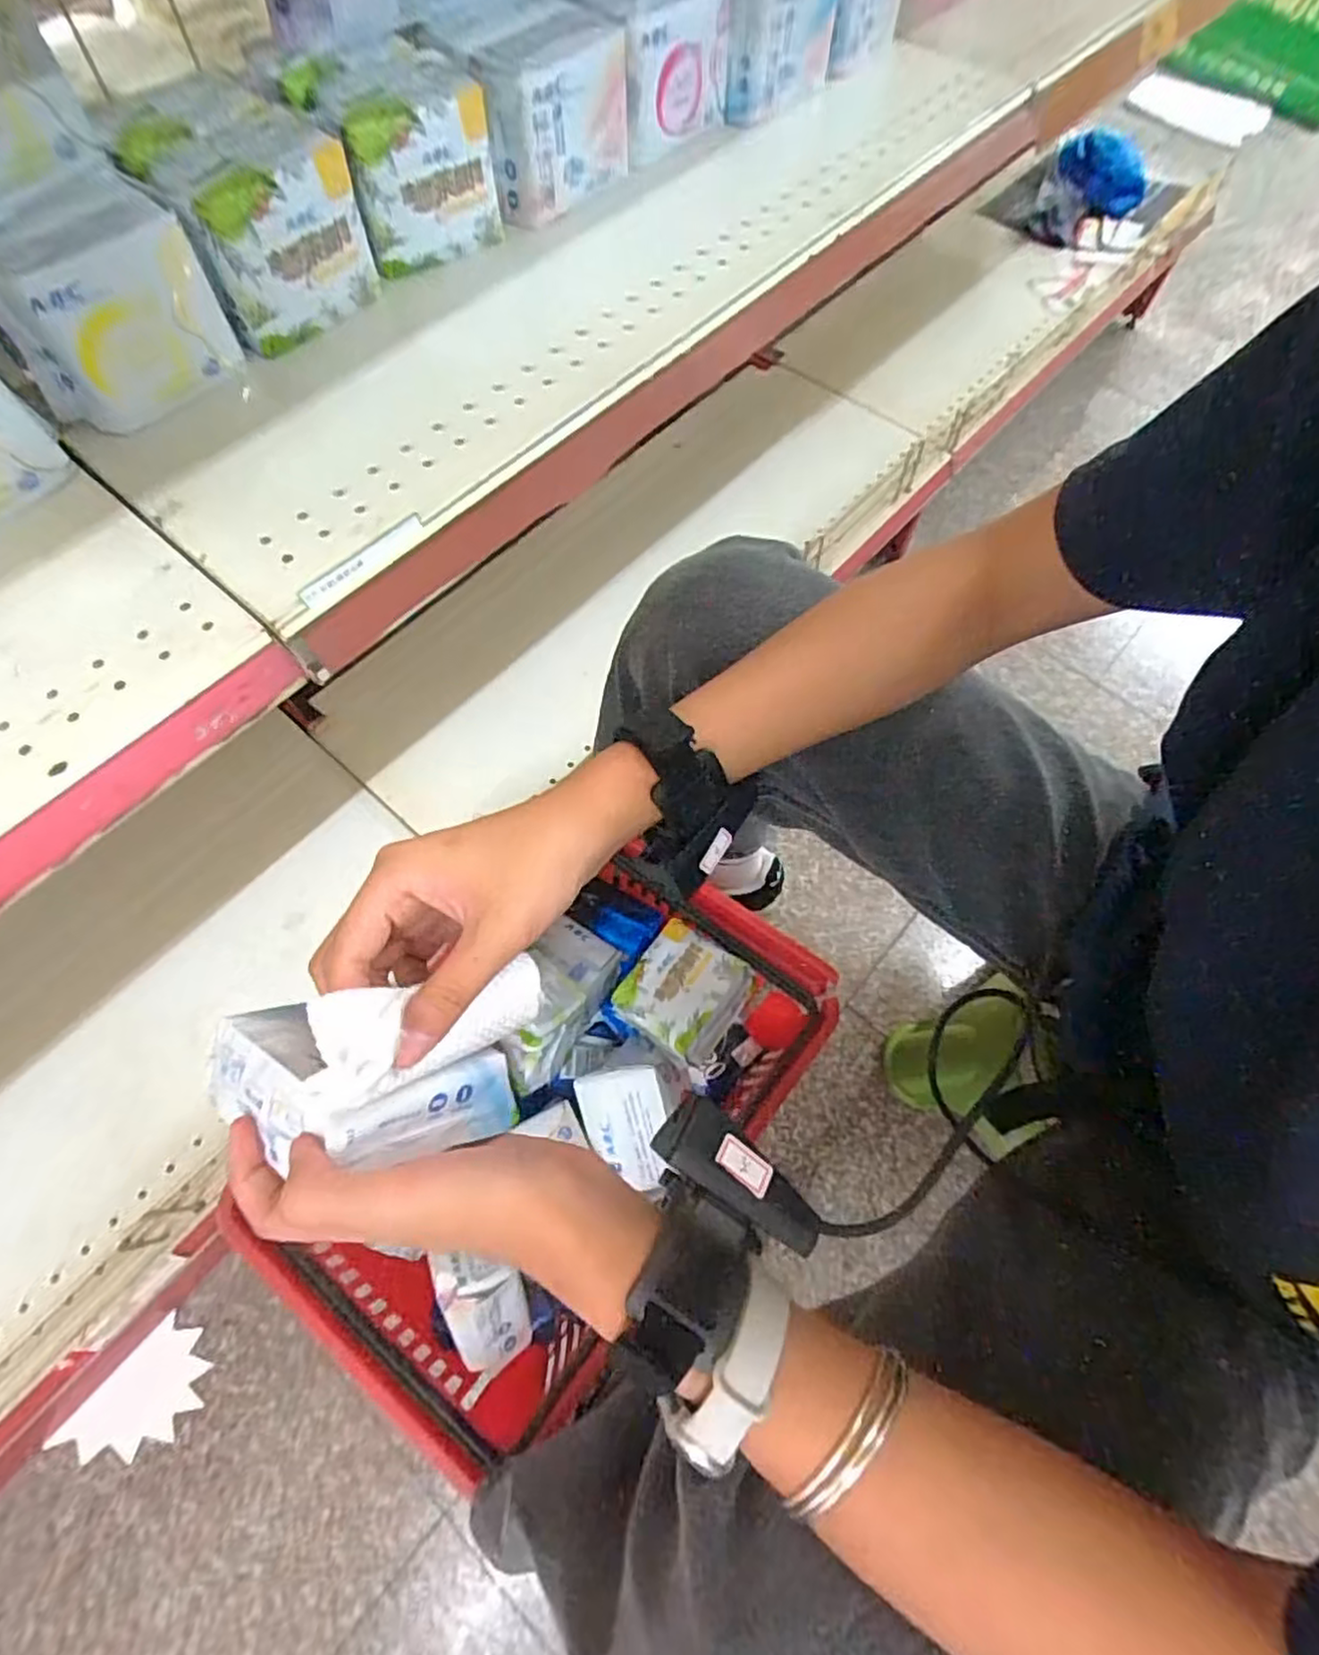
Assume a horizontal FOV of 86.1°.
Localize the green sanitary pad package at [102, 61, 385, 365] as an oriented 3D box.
[{"bbox_3d":[-0.251,-0.380,0.438,0.107,0.084,0.114,-34,72,-15],"label":"green sanitary pad package"}]

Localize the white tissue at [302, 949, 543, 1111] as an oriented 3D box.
[{"bbox_3d":[-0.087,0.078,0.283,0.013,0.103,0.037,2,92,33],"label":"white tissue"}]

